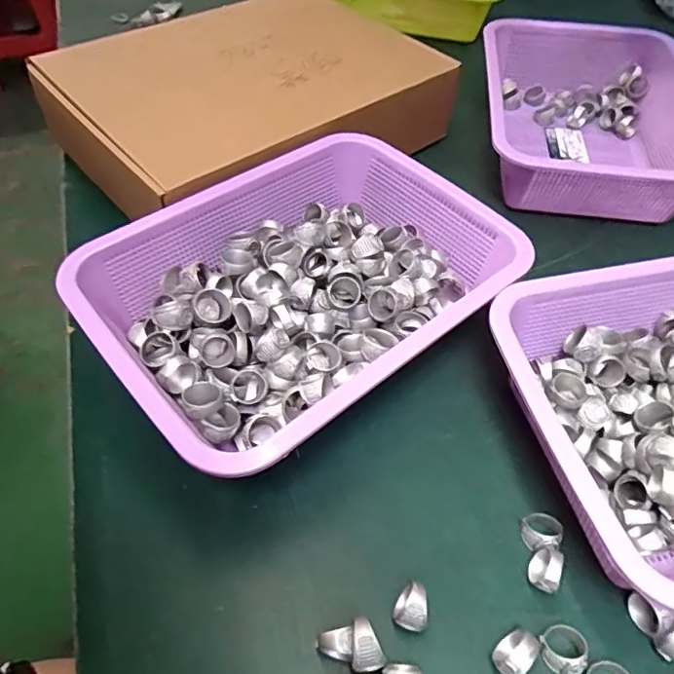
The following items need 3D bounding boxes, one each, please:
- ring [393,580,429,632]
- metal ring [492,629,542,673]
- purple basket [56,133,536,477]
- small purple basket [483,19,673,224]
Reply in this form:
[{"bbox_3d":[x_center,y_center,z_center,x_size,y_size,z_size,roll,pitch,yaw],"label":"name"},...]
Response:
[{"bbox_3d":[0.044,0.158,0.322,0.019,0.023,0.023,21,55,15],"label":"ring"},{"bbox_3d":[0.101,0.177,0.309,0.029,0.023,0.020,-29,58,-21],"label":"metal ring"},{"bbox_3d":[-0.020,-0.036,0.434,0.302,0.086,0.218,-35,60,-24],"label":"purple basket"},{"bbox_3d":[0.273,-0.246,0.617,0.223,0.083,0.286,7,52,5],"label":"small purple basket"}]

